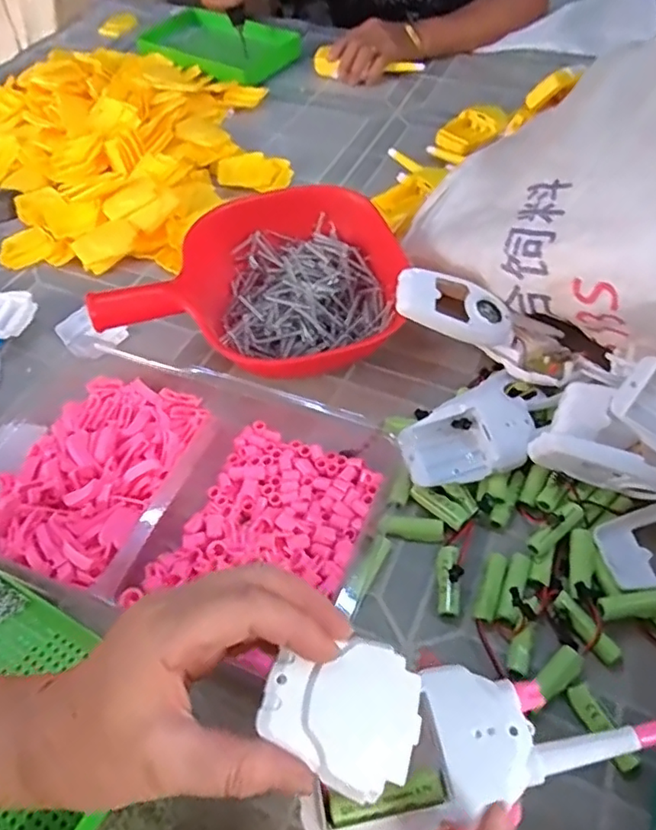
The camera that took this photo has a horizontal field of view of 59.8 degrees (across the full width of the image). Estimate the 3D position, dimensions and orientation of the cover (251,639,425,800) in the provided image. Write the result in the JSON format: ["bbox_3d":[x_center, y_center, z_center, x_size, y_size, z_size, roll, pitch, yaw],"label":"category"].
[{"bbox_3d":[0.008,0.125,0.248,0.067,0.004,0.058,29,55,3],"label":"cover"}]

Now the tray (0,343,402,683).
[{"bbox_3d":[-0.135,0.053,0.462,0.349,0.042,0.224,14,56,13],"label":"tray"}]

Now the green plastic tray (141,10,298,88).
[{"bbox_3d":[-0.195,-0.623,0.959,0.296,0.042,0.175,33,62,23],"label":"green plastic tray"}]

